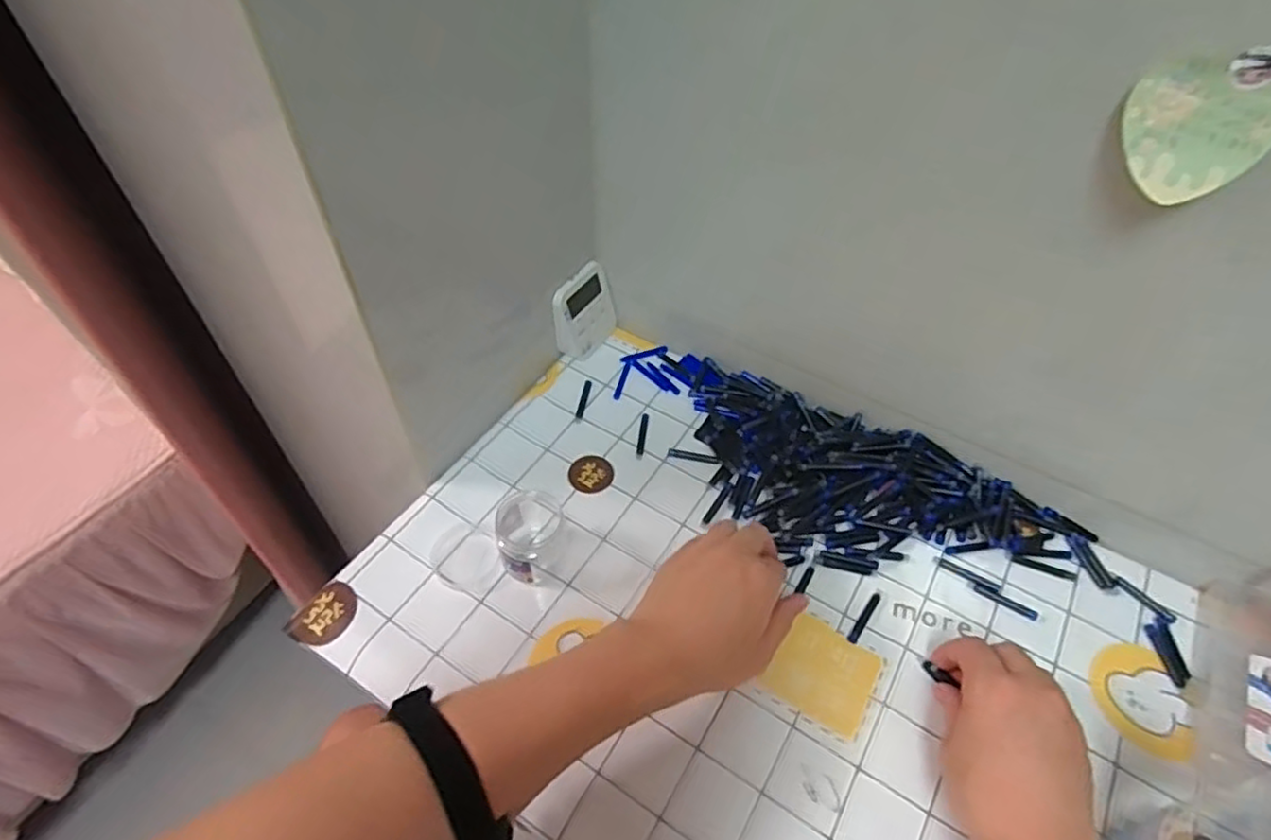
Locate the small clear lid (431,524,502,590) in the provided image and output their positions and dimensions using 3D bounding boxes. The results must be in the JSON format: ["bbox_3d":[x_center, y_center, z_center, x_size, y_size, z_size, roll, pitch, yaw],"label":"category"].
[{"bbox_3d":[-0.136,0.109,0.538,0.049,0.006,0.057,-26,55,-22],"label":"small clear lid"}]

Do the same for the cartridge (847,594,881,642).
[{"bbox_3d":[0.177,0.151,0.517,0.008,0.004,0.048,31,58,23],"label":"cartridge"}]

